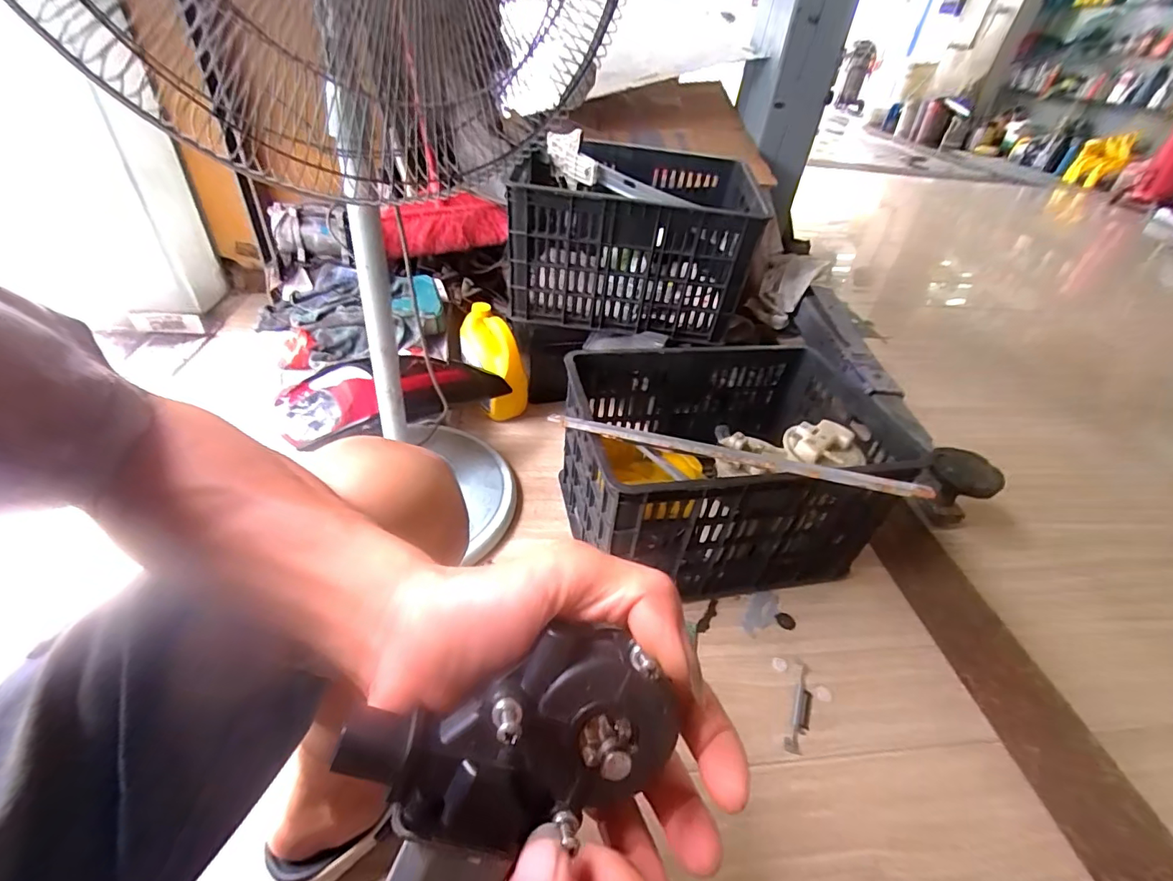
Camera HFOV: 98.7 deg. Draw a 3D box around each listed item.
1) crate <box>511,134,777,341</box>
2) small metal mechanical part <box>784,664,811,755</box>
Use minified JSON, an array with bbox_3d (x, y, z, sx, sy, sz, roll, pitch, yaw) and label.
[{"bbox_3d":[0.092,-0.392,1.031,0.475,0.269,0.273,3,40,-4],"label":"crate"},{"bbox_3d":[0.299,0.373,0.698,0.025,0.006,0.131,23,40,21],"label":"small metal mechanical part"}]

